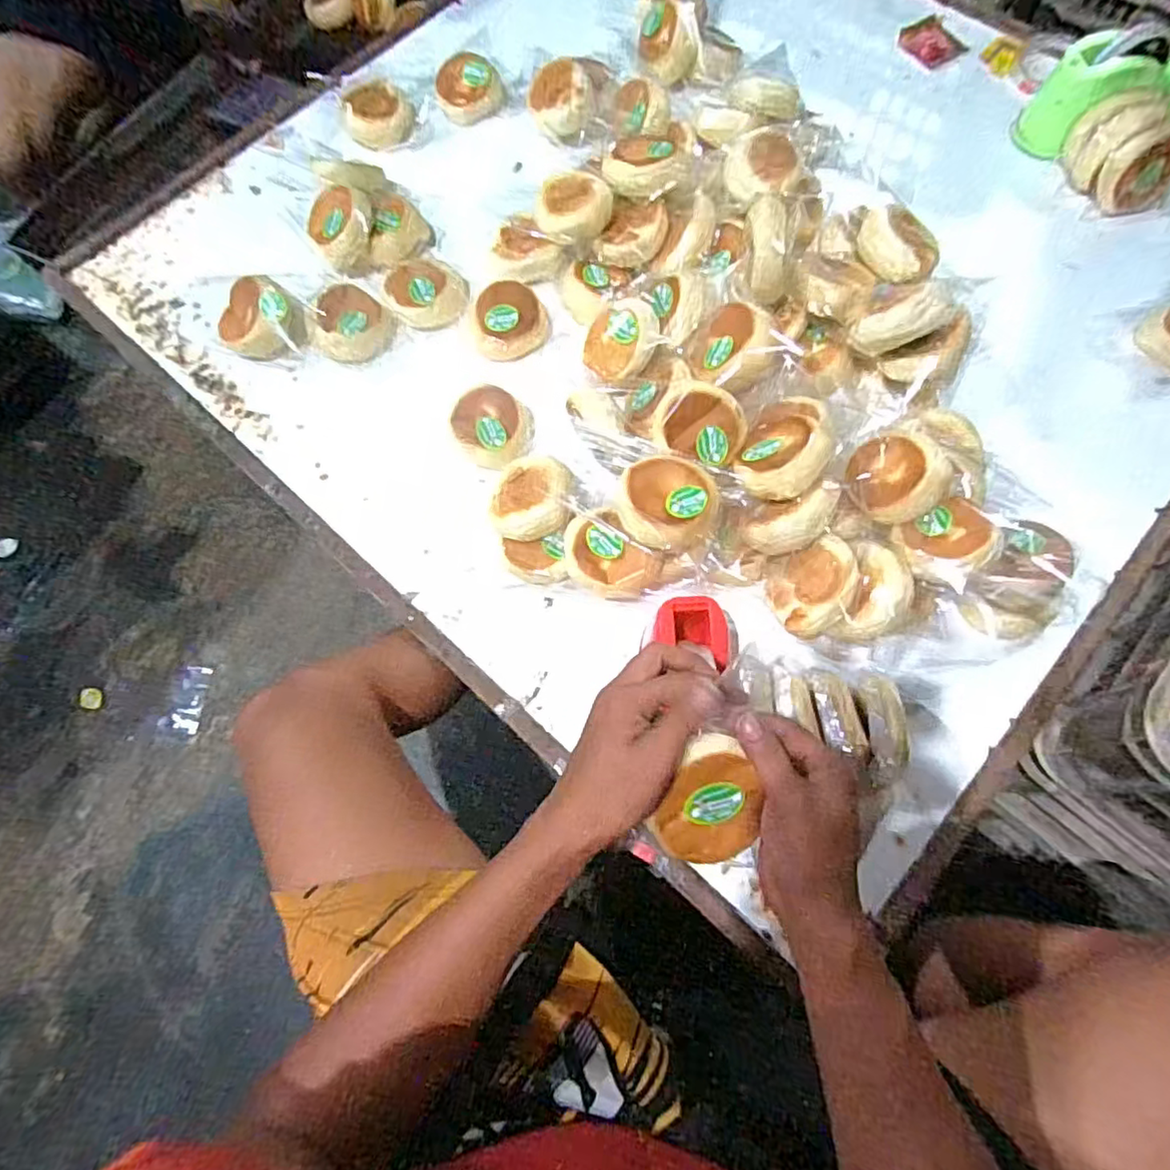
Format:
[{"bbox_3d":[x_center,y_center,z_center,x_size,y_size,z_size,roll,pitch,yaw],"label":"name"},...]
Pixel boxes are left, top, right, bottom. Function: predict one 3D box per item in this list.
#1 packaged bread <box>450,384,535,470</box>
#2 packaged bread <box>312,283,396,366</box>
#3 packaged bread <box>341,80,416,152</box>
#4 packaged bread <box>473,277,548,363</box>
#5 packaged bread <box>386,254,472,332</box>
[{"bbox_3d":[-0.102,-0.169,0.689,0.082,0.045,0.080,-1,71,2],"label":"packaged bread"},{"bbox_3d":[-0.269,-0.303,0.736,0.074,0.050,0.080,-1,71,2],"label":"packaged bread"},{"bbox_3d":[-0.281,-0.643,0.852,0.097,0.050,0.073,-23,71,-5],"label":"packaged bread"},{"bbox_3d":[-0.090,-0.313,0.740,0.093,0.043,0.084,-10,71,-1],"label":"packaged bread"},{"bbox_3d":[-0.190,-0.356,0.763,0.097,0.035,0.104,-20,71,-4],"label":"packaged bread"}]

